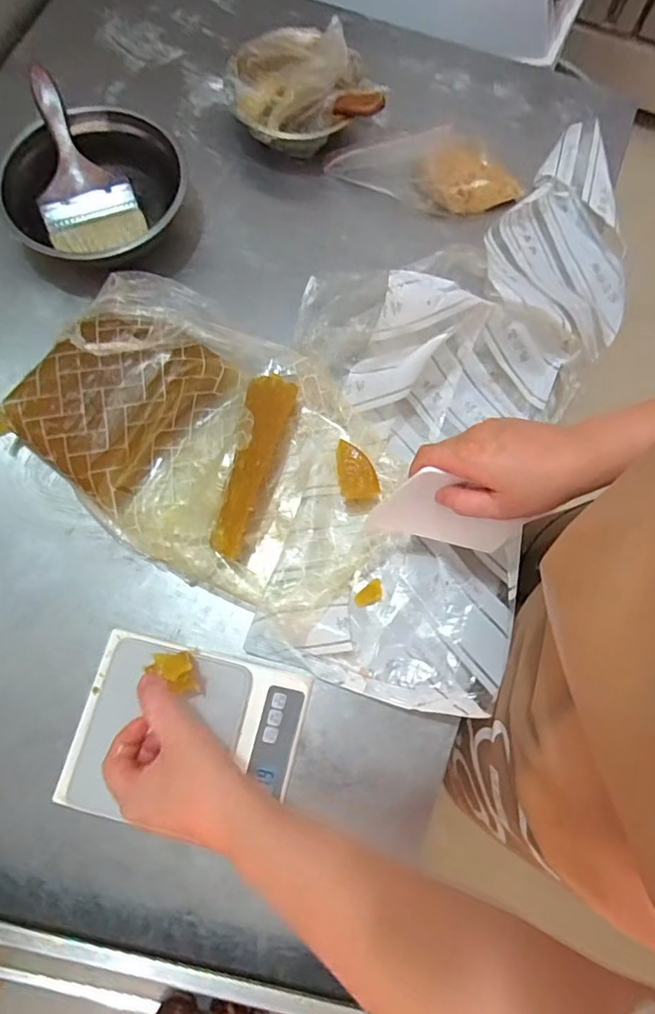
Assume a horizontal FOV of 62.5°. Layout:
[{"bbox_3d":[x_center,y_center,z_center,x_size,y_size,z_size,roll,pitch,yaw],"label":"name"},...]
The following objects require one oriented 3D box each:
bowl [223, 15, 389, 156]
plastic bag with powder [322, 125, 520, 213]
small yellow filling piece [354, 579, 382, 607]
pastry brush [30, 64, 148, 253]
[{"bbox_3d":[-0.031,-0.502,0.643,0.172,0.088,0.164,0,74,-1],"label":"bowl"},{"bbox_3d":[0.115,-0.391,0.630,0.222,0.065,0.060,4,74,1],"label":"plastic bag with powder"},{"bbox_3d":[0.041,0.085,0.523,0.032,0.004,0.018,-40,64,-5],"label":"small yellow filling piece"},{"bbox_3d":[-0.282,-0.385,0.603,0.101,0.018,0.188,-19,97,-10],"label":"pastry brush"}]

